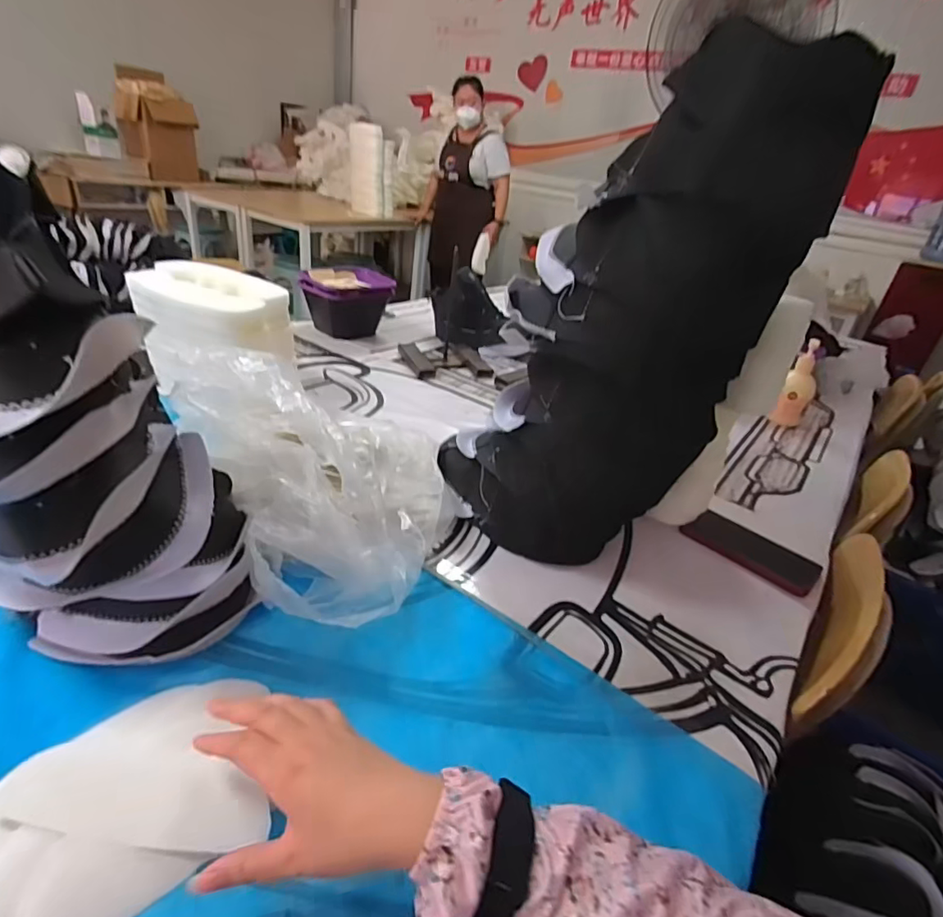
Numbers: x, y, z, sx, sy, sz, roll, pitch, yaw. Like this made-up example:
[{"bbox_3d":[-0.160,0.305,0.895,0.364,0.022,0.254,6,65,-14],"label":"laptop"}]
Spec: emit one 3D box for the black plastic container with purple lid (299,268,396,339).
[{"bbox_3d":[-0.302,-0.374,1.304,0.215,0.136,0.181,1,30,-14],"label":"black plastic container with purple lid"}]

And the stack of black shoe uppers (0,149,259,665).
[{"bbox_3d":[-0.327,-0.031,0.432,0.176,0.433,0.171,-11,26,18],"label":"stack of black shoe uppers"}]

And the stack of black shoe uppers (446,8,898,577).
[{"bbox_3d":[0.133,-0.112,0.566,0.142,0.511,0.292,-16,37,-34],"label":"stack of black shoe uppers"}]

